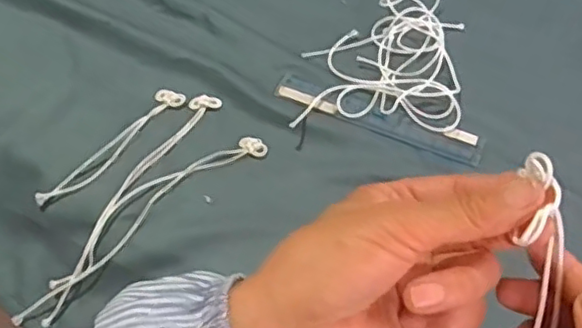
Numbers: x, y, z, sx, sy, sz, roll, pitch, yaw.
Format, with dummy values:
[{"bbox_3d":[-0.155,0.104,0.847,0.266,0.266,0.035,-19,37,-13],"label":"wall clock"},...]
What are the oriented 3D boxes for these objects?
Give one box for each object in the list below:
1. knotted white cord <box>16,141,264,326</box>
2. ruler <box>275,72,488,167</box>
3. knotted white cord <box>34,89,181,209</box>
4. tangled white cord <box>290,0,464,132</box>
[{"bbox_3d":[-0.098,0.035,0.408,0.037,0.007,0.193,39,66,23],"label":"knotted white cord"},{"bbox_3d":[0.064,-0.036,0.457,0.157,0.007,0.027,21,56,12],"label":"ruler"},{"bbox_3d":[-0.125,-0.014,0.434,0.023,0.004,0.126,34,64,21],"label":"knotted white cord"},{"bbox_3d":[0.080,-0.124,0.502,0.116,0.015,0.222,7,58,6],"label":"tangled white cord"}]

